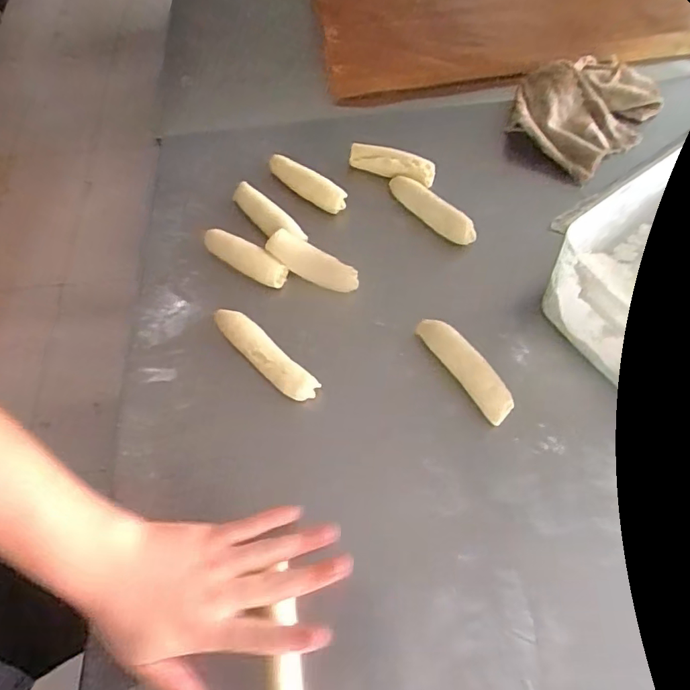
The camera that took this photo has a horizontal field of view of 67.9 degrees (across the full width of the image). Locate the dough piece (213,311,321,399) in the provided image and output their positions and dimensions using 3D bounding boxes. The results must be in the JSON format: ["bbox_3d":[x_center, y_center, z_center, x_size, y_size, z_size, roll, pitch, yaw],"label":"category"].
[{"bbox_3d":[-0.083,0.009,0.521,0.136,0.025,0.031,39,70,22],"label":"dough piece"}]

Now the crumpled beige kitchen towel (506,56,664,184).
[{"bbox_3d":[0.306,-0.313,0.659,0.205,0.045,0.164,-38,65,-16],"label":"crumpled beige kitchen towel"}]

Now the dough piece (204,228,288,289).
[{"bbox_3d":[-0.115,-0.099,0.574,0.114,0.033,0.030,31,68,19],"label":"dough piece"}]

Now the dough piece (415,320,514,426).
[{"bbox_3d":[0.113,0.019,0.496,0.030,0.033,0.121,-35,64,-15],"label":"dough piece"}]

